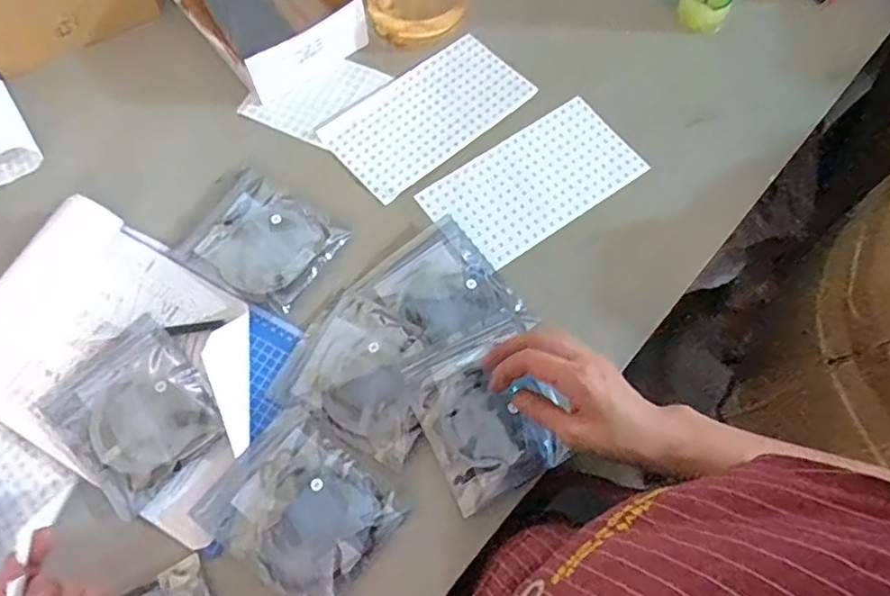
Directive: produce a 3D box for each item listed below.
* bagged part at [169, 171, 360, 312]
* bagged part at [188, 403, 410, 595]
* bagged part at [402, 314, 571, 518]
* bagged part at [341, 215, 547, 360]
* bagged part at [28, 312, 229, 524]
[{"bbox_3d":[-0.193,-0.063,0.632,0.148,0.012,0.114,32,71,13],"label":"bagged part"},{"bbox_3d":[-0.125,0.183,0.526,0.146,0.008,0.124,36,72,15],"label":"bagged part"},{"bbox_3d":[0.040,0.104,0.550,0.121,0.015,0.139,-25,69,-10],"label":"bagged part"},{"bbox_3d":[0.000,-0.003,0.597,0.125,0.012,0.147,-36,71,-14],"label":"bagged part"},{"bbox_3d":[-0.290,0.103,0.556,0.130,0.017,0.152,-42,72,-16],"label":"bagged part"}]

